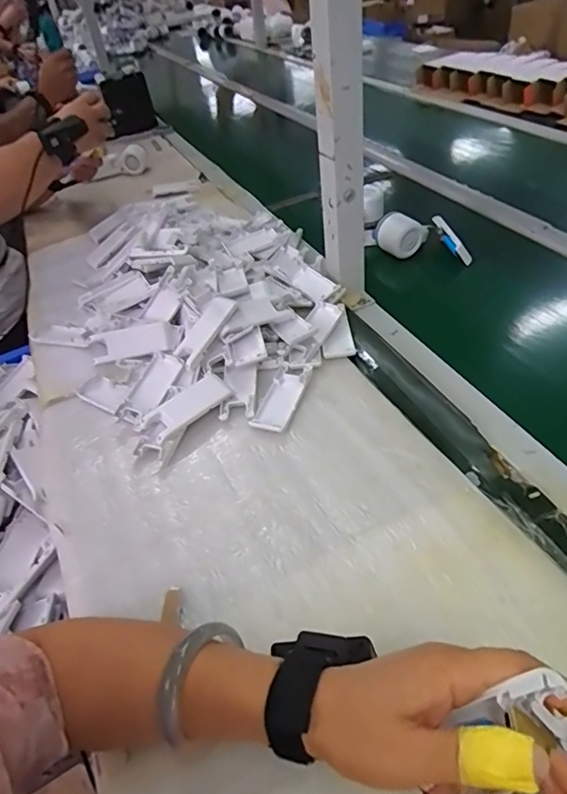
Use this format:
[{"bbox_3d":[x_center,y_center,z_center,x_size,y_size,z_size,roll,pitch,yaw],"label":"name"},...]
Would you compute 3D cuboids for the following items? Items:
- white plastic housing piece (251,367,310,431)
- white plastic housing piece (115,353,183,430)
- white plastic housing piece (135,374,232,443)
[{"bbox_3d":[-0.002,0.001,0.555,0.039,0.008,0.099,11,46,19],"label":"white plastic housing piece"},{"bbox_3d":[-0.151,-0.008,0.569,0.042,0.021,0.101,8,45,16],"label":"white plastic housing piece"},{"bbox_3d":[-0.105,0.012,0.540,0.101,0.019,0.040,-35,49,-27],"label":"white plastic housing piece"}]

